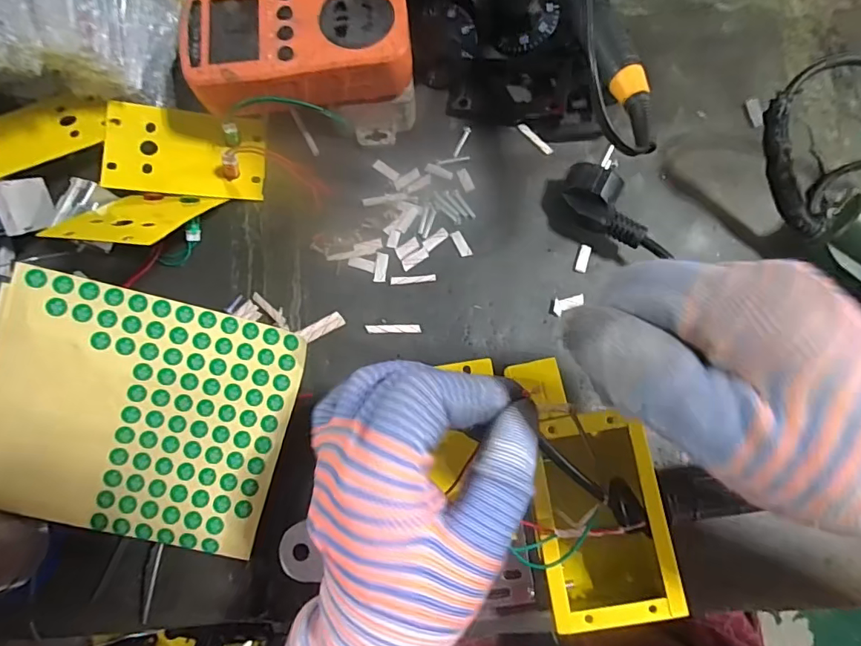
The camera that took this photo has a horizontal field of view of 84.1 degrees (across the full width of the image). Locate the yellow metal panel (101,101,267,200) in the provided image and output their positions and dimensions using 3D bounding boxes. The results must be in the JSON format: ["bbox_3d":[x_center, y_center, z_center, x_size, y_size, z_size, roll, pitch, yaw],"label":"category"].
[{"bbox_3d":[-0.160,-0.113,0.316,0.095,0.006,0.058,1,80,-15],"label":"yellow metal panel"}]

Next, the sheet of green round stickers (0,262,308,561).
[{"bbox_3d":[-0.160,0.051,0.263,0.154,0.012,0.130,15,89,-7],"label":"sheet of green round stickers"}]

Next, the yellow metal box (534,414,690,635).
[{"bbox_3d":[0.085,0.100,0.252,0.062,0.045,0.098,-7,76,-2],"label":"yellow metal box"}]

